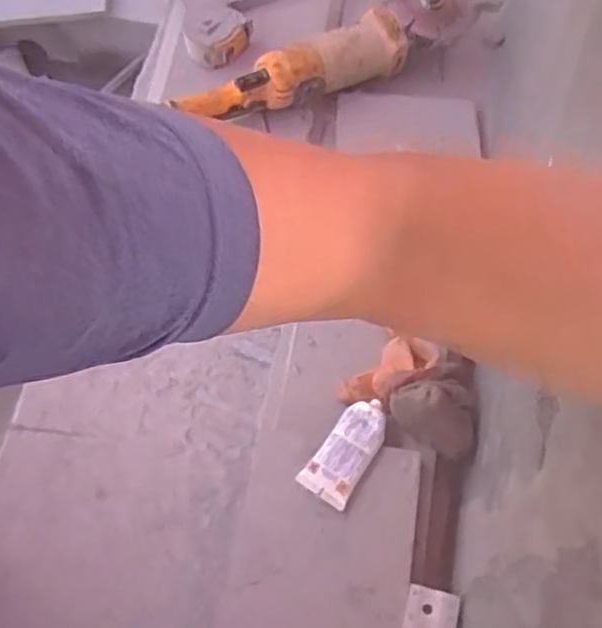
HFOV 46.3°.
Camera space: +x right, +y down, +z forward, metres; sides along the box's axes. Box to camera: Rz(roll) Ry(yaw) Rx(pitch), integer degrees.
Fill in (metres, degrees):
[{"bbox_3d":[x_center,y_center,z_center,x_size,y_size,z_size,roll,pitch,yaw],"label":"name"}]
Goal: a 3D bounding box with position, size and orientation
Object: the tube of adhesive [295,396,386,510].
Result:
[{"bbox_3d":[0.040,0.113,0.594,0.042,0.010,0.092,31,70,13],"label":"tube of adhesive"}]

